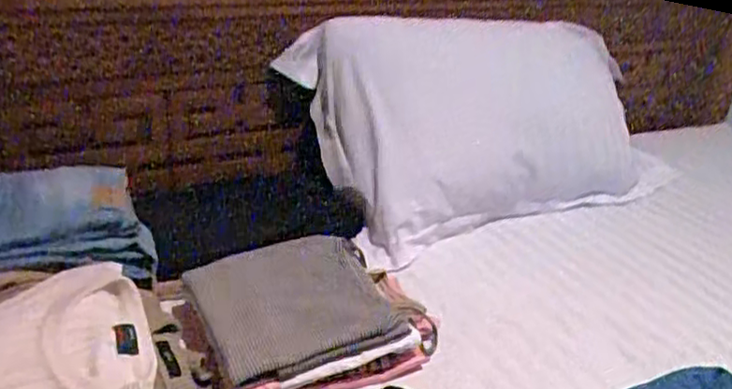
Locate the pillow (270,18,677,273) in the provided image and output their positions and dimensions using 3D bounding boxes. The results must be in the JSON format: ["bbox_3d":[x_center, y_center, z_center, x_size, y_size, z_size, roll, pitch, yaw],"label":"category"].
[{"bbox_3d":[0.213,-0.140,1.074,0.634,0.328,0.211,-11,29,-28],"label":"pillow"}]

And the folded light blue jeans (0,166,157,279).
[{"bbox_3d":[-0.457,0.028,0.861,0.317,0.079,0.193,-8,28,-23],"label":"folded light blue jeans"}]

